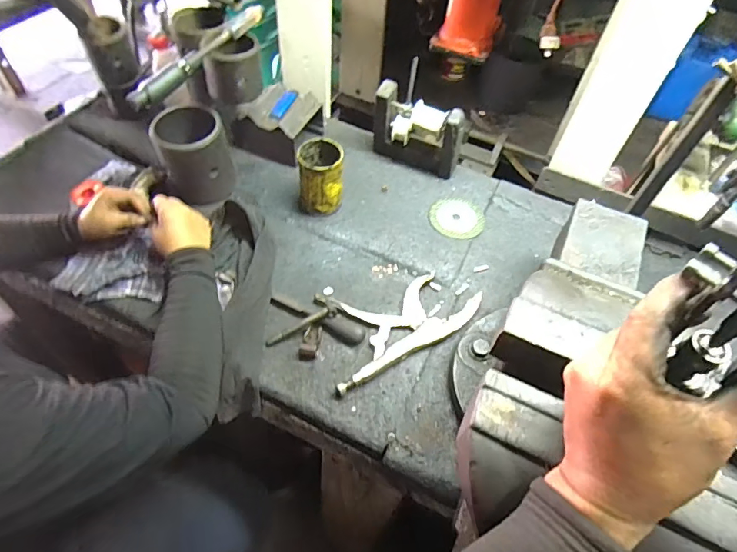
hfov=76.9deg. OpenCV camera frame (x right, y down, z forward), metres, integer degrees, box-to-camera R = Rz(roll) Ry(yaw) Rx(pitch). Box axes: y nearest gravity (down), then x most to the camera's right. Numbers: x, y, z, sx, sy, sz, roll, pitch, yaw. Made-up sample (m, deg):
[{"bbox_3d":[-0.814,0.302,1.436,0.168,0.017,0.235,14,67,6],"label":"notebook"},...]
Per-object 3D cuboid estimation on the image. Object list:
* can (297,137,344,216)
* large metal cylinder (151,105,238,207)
[{"bbox_3d":[-0.082,-0.174,0.806,0.073,0.117,0.085,1,54,-5],"label":"can"},{"bbox_3d":[-0.298,-0.209,0.803,0.113,0.126,0.122,-15,57,-16],"label":"large metal cylinder"}]

